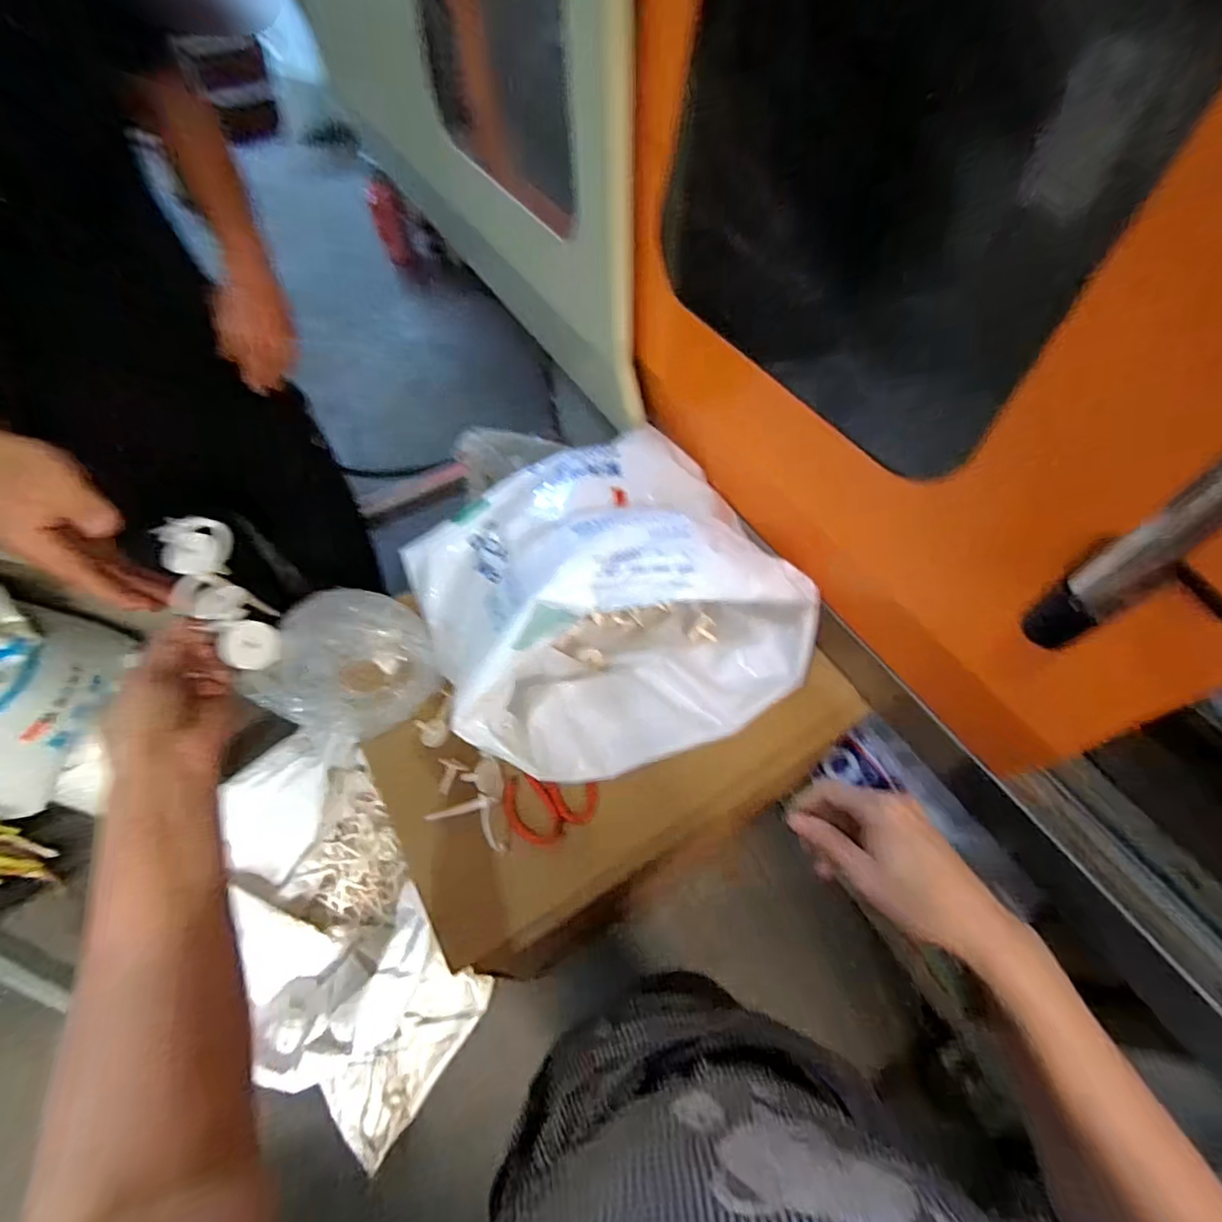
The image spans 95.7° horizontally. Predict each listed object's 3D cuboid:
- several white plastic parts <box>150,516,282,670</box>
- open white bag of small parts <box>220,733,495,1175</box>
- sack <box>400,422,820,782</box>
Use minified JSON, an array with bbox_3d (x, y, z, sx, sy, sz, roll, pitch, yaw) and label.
[{"bbox_3d":[-0.302,-0.020,0.425,0.052,0.027,0.155,-36,71,-19],"label":"several white plastic parts"},{"bbox_3d":[-0.570,0.639,1.153,0.420,0.219,0.698,-32,63,-17],"label":"open white bag of small parts"},{"bbox_3d":[-0.010,-0.027,0.683,0.427,0.237,0.390,-22,61,-12],"label":"sack"}]

